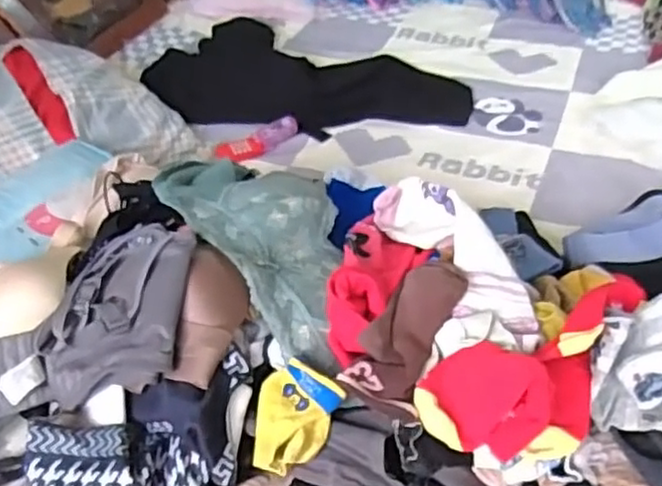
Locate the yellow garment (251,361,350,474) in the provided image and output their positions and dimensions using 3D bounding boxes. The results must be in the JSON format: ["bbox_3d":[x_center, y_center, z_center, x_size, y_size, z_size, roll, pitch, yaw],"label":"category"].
[{"bbox_3d":[-0.034,0.145,0.569,0.070,0.036,0.083,21,48,25],"label":"yellow garment"}]

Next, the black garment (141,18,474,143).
[{"bbox_3d":[-0.037,-0.317,1.268,0.573,0.049,0.351,4,43,9],"label":"black garment"}]

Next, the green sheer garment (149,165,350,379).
[{"bbox_3d":[-0.054,-0.009,0.680,0.145,0.072,0.287,-30,48,-26],"label":"green sheer garment"}]

